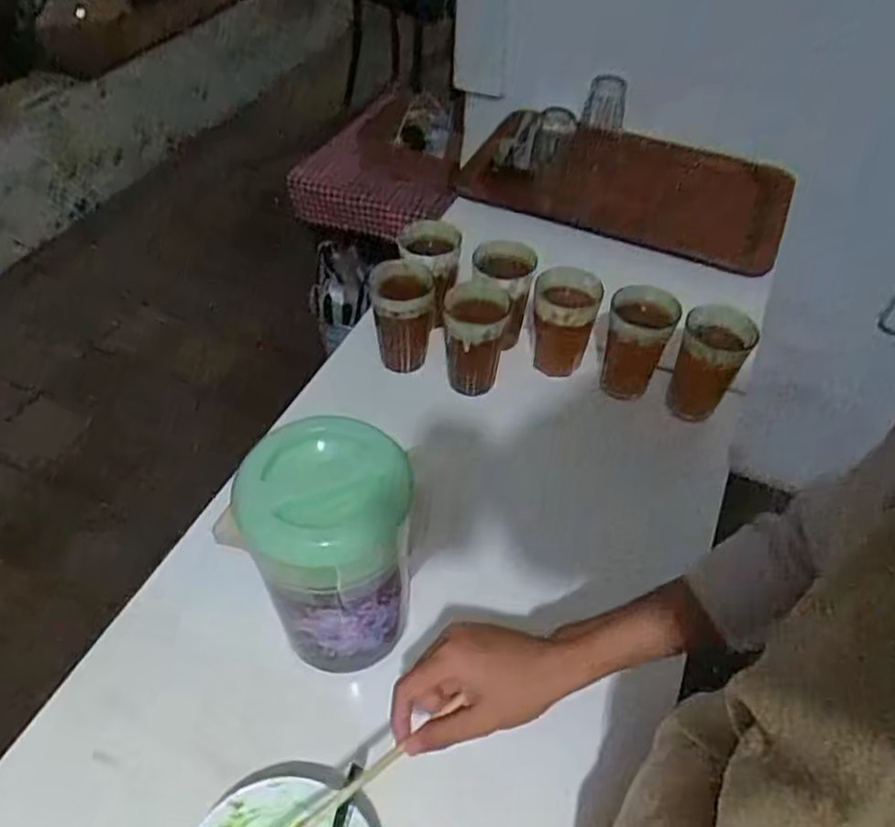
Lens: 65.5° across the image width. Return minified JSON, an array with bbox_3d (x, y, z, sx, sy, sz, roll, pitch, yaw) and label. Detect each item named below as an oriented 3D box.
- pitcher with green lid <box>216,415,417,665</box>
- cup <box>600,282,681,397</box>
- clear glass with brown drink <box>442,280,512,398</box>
[{"bbox_3d":[-0.088,0.111,0.562,0.110,0.194,0.113,20,51,15],"label":"pitcher with green lid"},{"bbox_3d":[0.223,-0.079,0.833,0.073,0.138,0.089,13,49,9],"label":"cup"},{"bbox_3d":[0.032,-0.083,0.826,0.072,0.126,0.086,8,48,5],"label":"clear glass with brown drink"}]

